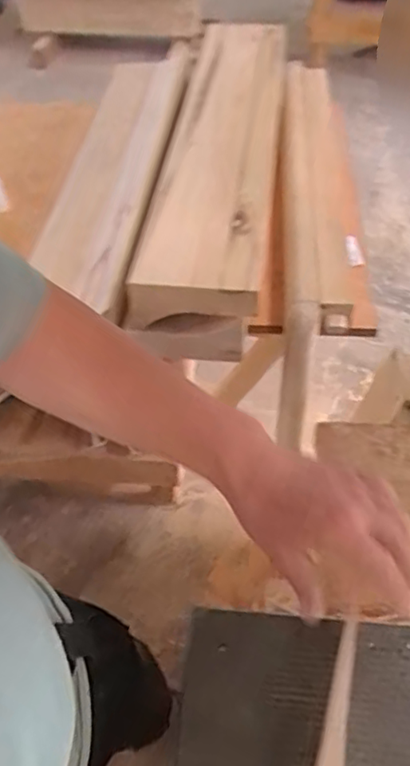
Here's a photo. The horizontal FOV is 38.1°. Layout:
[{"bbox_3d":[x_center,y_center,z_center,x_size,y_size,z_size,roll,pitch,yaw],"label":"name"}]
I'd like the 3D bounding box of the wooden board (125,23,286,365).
[{"bbox_3d":[0.028,-0.386,0.980,0.167,0.107,0.751,4,50,6],"label":"wooden board"}]

